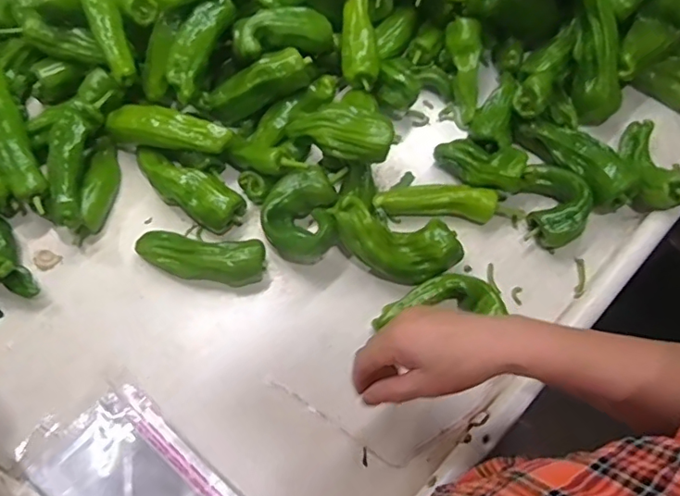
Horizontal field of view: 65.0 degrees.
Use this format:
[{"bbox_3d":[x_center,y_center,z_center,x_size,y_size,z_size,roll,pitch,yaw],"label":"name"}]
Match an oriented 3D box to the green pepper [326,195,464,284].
[{"bbox_3d":[0.053,-0.002,0.524,0.125,0.062,0.058,10,69,1],"label":"green pepper"}]

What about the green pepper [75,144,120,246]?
[{"bbox_3d":[-0.250,-0.059,0.550,0.023,0.032,0.105,8,69,1],"label":"green pepper"}]

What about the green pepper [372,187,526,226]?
[{"bbox_3d":[0.117,-0.046,0.560,0.156,0.035,0.028,6,69,0],"label":"green pepper"}]

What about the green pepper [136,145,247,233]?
[{"bbox_3d":[-0.160,-0.062,0.547,0.128,0.044,0.042,29,70,9],"label":"green pepper"}]

